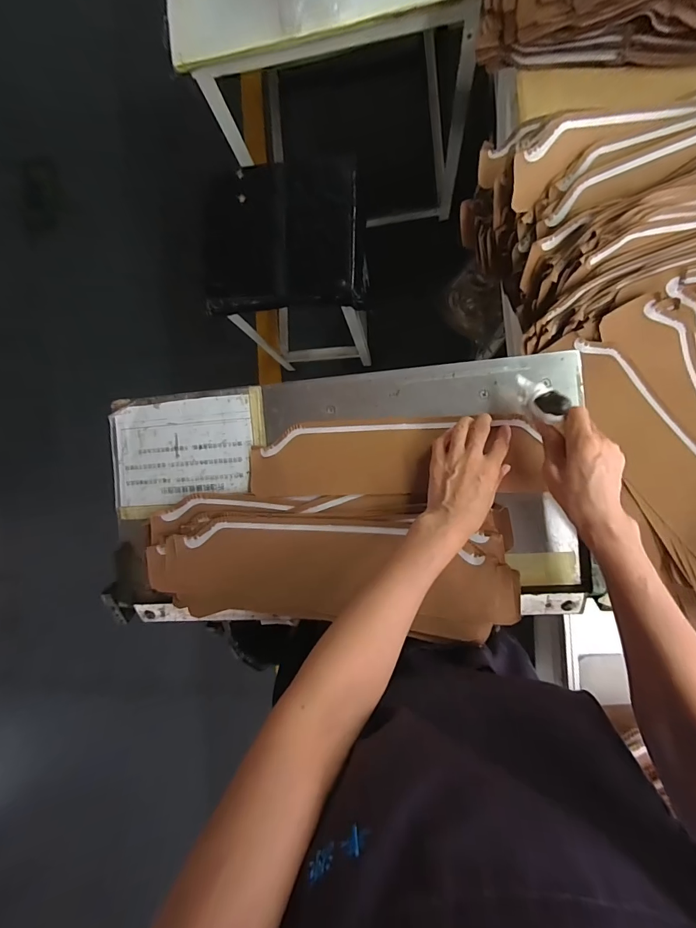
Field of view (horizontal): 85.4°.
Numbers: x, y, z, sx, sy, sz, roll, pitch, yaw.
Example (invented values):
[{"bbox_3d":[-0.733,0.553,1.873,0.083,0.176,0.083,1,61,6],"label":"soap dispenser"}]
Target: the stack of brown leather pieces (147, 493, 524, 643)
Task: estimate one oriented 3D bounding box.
[{"bbox_3d":[-0.030,0.122,0.483,0.457,0.036,0.163,2,89,8],"label":"stack of brown leather pieces"}]

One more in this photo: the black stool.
[{"bbox_3d":[-0.121,-0.452,1.058,0.361,0.463,0.293,0,89,8],"label":"black stool"}]

